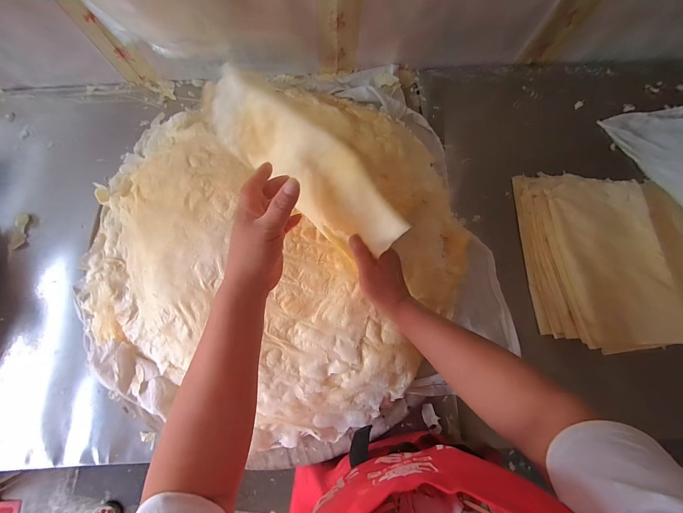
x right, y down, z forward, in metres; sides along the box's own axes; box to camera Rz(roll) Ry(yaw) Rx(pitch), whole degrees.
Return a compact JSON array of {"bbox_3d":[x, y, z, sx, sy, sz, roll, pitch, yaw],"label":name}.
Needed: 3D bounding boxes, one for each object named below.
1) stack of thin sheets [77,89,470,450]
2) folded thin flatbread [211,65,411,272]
[{"bbox_3d":[-0.130,-0.008,0.548,0.726,0.106,0.667,-9,79,-2],"label":"stack of thin sheets"},{"bbox_3d":[-0.058,-0.106,0.403,0.303,0.156,0.048,45,59,5],"label":"folded thin flatbread"}]

